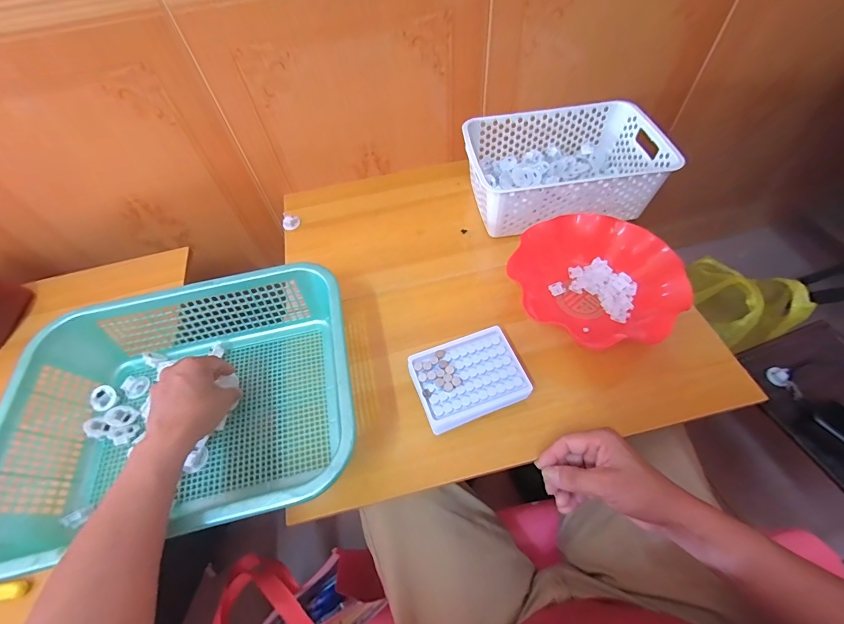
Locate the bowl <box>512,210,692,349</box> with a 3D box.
[{"bbox_3d":[0.251,-0.051,0.528,0.232,0.058,0.201,21,62,17],"label":"bowl"}]

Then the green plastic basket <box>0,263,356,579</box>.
[{"bbox_3d":[-0.273,0.109,0.449,0.382,0.110,0.297,-12,57,-3],"label":"green plastic basket"}]

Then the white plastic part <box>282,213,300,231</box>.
[{"bbox_3d":[-0.249,-0.173,0.690,0.032,0.021,0.027,-22,59,-9],"label":"white plastic part"}]

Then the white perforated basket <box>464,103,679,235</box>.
[{"bbox_3d":[0.237,-0.253,0.636,0.307,0.100,0.199,-9,57,-1],"label":"white perforated basket"}]

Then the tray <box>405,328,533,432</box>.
[{"bbox_3d":[0.059,0.088,0.474,0.132,0.044,0.102,-19,58,-8],"label":"tray"}]

